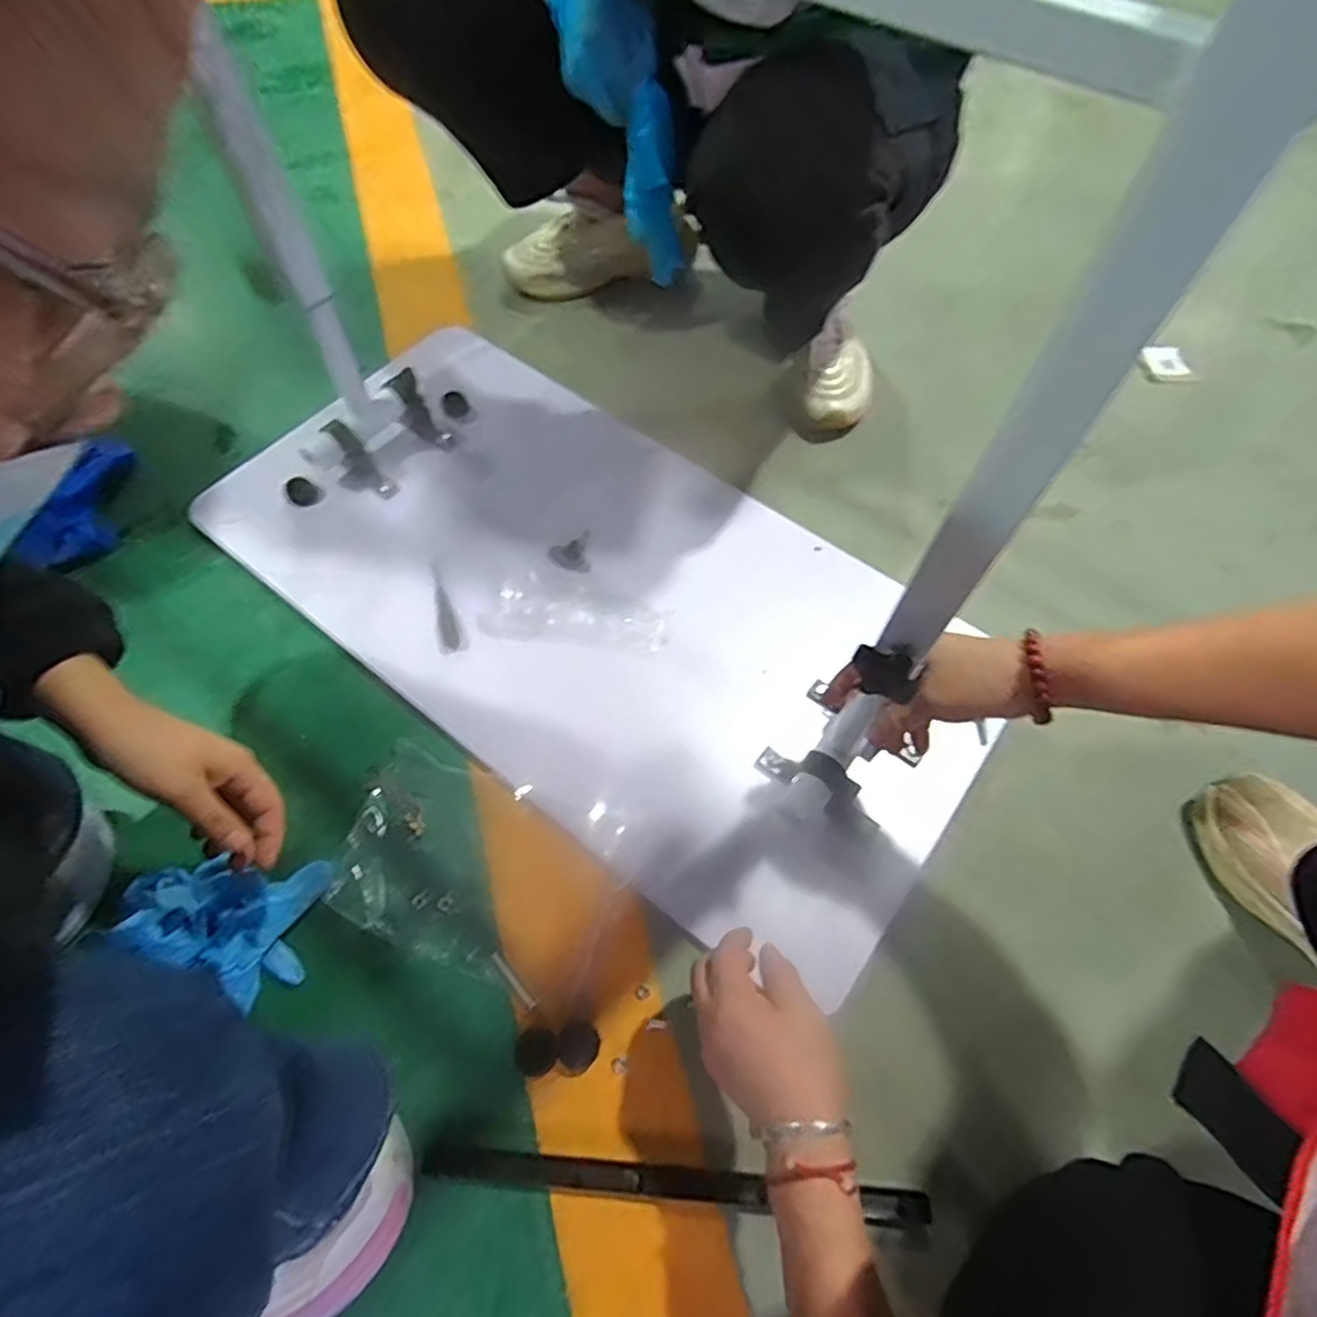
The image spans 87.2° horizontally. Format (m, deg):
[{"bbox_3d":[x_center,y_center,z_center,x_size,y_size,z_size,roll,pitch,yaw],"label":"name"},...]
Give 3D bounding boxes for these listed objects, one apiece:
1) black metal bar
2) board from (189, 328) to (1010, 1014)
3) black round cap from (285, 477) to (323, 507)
[{"bbox_3d":[0.012,0.349,0.458,0.327,0.012,0.020,5,61,1],"label":"black metal bar"},{"bbox_3d":[-0.043,-0.059,0.662,0.707,0.028,0.383,36,68,14],"label":"board"},{"bbox_3d":[-0.360,-0.169,0.702,0.034,0.007,0.028,44,71,-4],"label":"black round cap"}]

